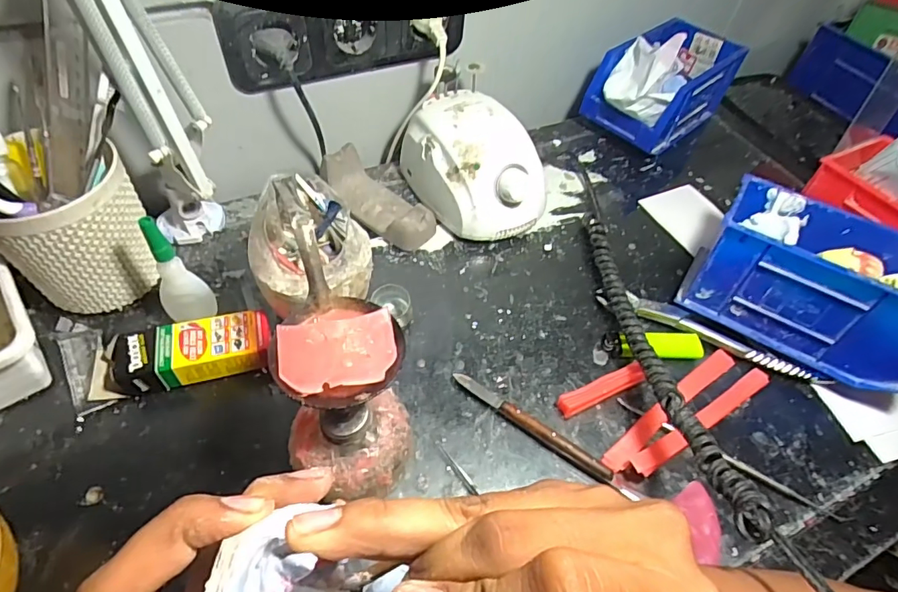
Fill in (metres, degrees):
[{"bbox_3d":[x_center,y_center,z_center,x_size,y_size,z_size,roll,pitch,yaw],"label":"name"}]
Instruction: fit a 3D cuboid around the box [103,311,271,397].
[{"bbox_3d":[-0.192,0.043,0.370,0.112,0.028,0.045,-8,54,-11],"label":"box"}]

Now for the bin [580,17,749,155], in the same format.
[{"bbox_3d":[0.248,-0.245,0.588,0.184,0.096,0.099,-35,63,-27],"label":"bin"}]

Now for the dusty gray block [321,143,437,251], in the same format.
[{"bbox_3d":[-0.068,-0.095,0.480,0.054,0.040,0.119,-36,64,-28],"label":"dusty gray block"}]

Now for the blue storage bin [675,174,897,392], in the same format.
[{"bbox_3d":[0.302,-0.009,0.411,0.175,0.102,0.113,29,56,16],"label":"blue storage bin"}]

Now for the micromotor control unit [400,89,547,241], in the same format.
[{"bbox_3d":[0.031,-0.128,0.486,0.113,0.081,0.141,-22,58,-20],"label":"micromotor control unit"}]

